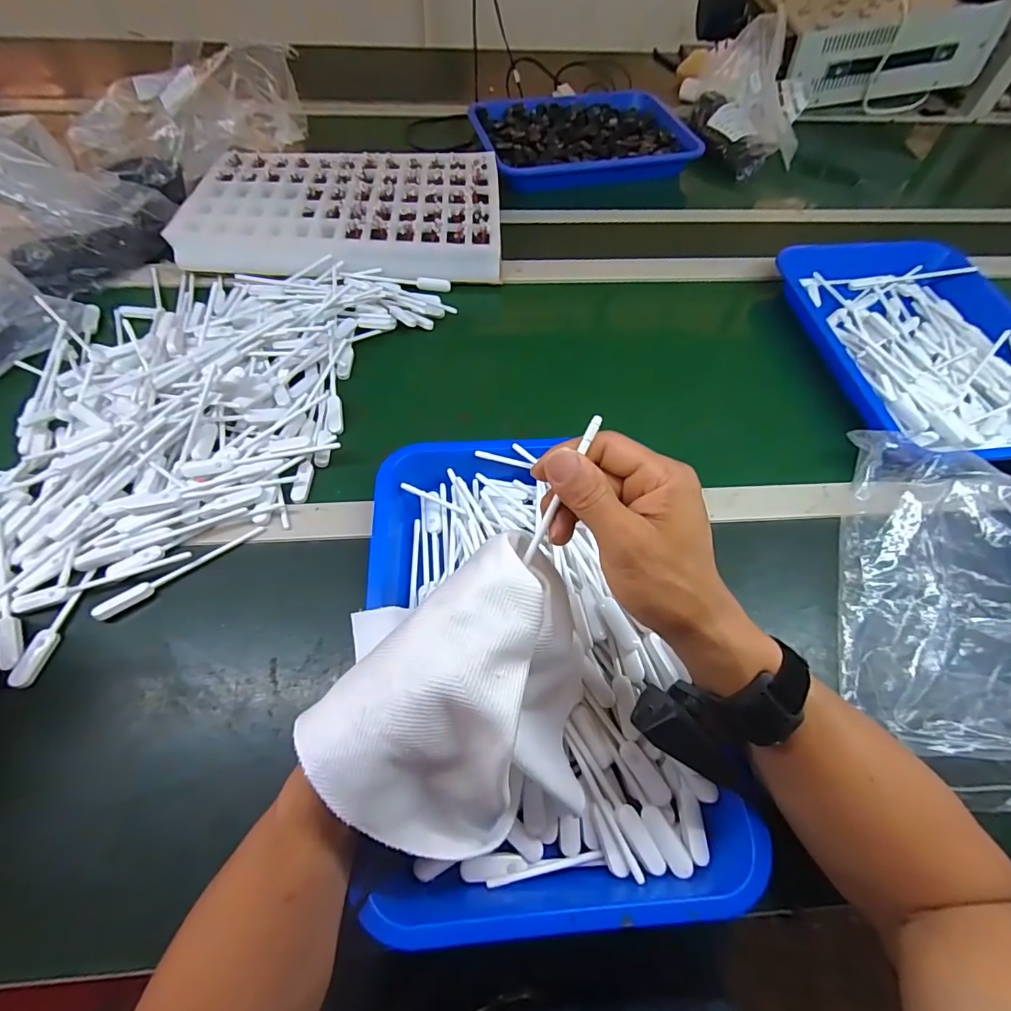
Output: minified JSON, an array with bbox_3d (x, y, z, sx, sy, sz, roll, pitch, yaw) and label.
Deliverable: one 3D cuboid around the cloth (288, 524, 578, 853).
[{"bbox_3d":[-0.024,0.121,0.287,0.166,0.110,0.136,-26,65,-15],"label":"cloth"}]

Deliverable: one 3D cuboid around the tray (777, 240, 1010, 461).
[{"bbox_3d":[0.505,-0.199,0.589,0.262,0.043,0.363,-5,59,-5],"label":"tray"}]

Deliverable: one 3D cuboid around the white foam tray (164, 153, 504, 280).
[{"bbox_3d":[-0.220,-0.427,0.698,0.419,0.051,0.279,0,59,-3],"label":"white foam tray"}]

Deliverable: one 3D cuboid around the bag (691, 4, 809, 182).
[{"bbox_3d":[0.444,-0.720,0.853,0.194,0.149,0.252,22,61,11],"label":"bag"}]

